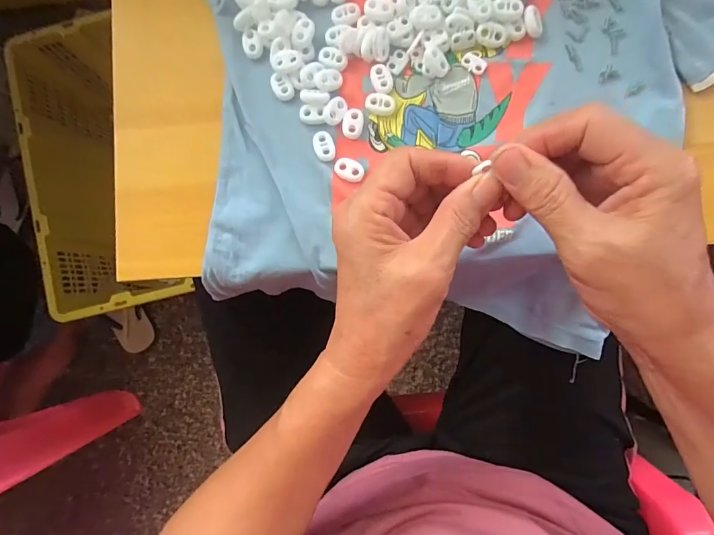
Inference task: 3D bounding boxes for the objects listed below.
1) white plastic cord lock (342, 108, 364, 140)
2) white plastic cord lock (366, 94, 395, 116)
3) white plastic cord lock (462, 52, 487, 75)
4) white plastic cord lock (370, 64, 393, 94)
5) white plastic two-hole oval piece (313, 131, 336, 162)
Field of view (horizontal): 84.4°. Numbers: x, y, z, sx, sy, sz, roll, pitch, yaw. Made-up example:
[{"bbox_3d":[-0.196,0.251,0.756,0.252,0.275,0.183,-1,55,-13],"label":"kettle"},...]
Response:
[{"bbox_3d":[-0.003,-0.108,0.296,0.015,0.004,0.022,14,89,4],"label":"white plastic cord lock"},{"bbox_3d":[0.018,-0.122,0.295,0.021,0.005,0.015,2,89,3],"label":"white plastic cord lock"},{"bbox_3d":[0.088,-0.154,0.294,0.019,0.004,0.013,30,90,4],"label":"white plastic cord lock"},{"bbox_3d":[0.019,-0.142,0.296,0.015,0.004,0.023,-24,87,2],"label":"white plastic cord lock"},{"bbox_3d":[-0.025,-0.091,0.294,0.015,0.004,0.024,-17,87,3],"label":"white plastic two-hole oval piece"}]

